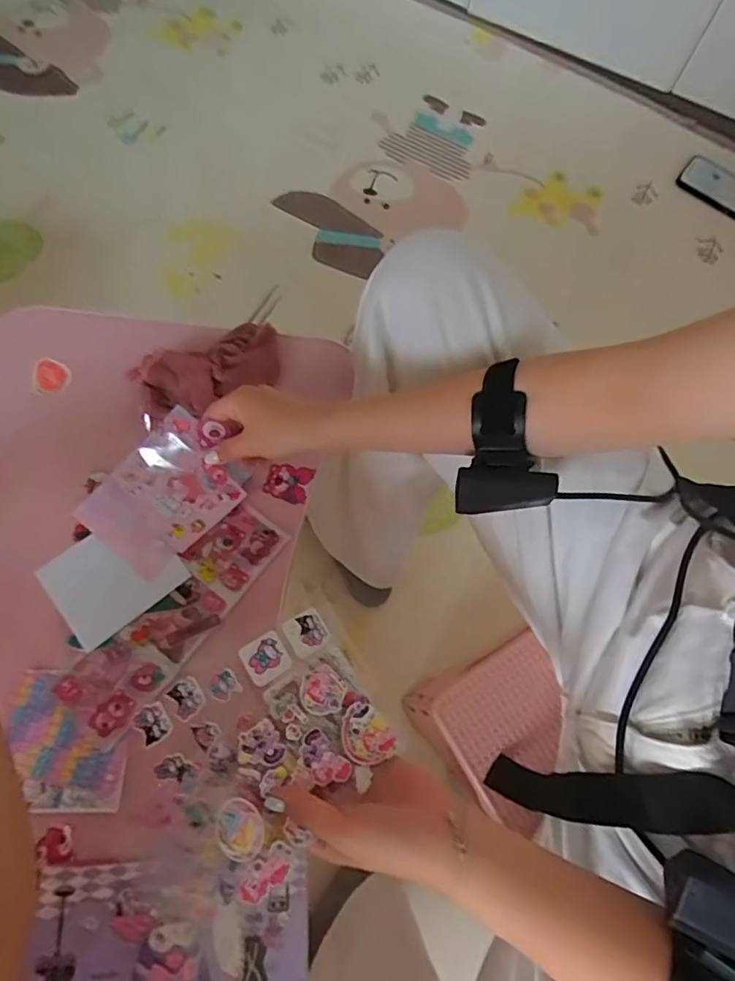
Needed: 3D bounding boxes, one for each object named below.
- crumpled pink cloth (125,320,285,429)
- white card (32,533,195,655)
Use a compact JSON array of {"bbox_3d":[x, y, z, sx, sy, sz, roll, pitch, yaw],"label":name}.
[{"bbox_3d":[-0.156,-0.122,0.537,0.144,0.034,0.087,-21,72,-8],"label":"crumpled pink cloth"},{"bbox_3d":[-0.224,0.075,0.482,0.100,0.008,0.088,-39,75,-13],"label":"white card"}]

